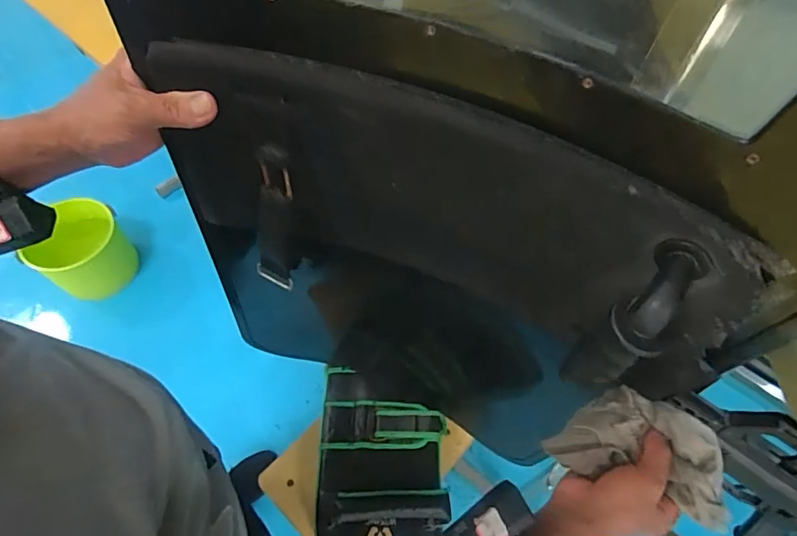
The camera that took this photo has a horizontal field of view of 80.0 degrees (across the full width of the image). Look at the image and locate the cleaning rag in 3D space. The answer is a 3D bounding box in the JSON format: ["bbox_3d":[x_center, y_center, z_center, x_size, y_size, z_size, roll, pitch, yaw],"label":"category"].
[{"bbox_3d":[0.213,0.149,0.413,0.146,0.036,0.093,19,62,11],"label":"cleaning rag"}]

